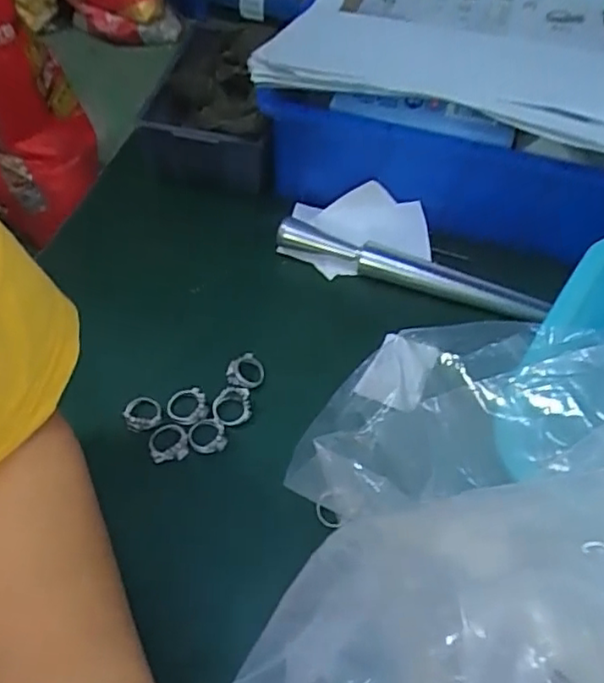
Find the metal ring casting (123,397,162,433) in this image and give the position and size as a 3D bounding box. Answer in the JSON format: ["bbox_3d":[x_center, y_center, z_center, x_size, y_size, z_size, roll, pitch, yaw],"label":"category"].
[{"bbox_3d":[-0.094,0.042,0.369,0.021,0.006,0.020,-14,56,-14],"label":"metal ring casting"}]

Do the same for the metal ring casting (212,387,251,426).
[{"bbox_3d":[-0.042,0.039,0.375,0.022,0.008,0.023,2,53,-2],"label":"metal ring casting"}]

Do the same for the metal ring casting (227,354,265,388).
[{"bbox_3d":[-0.035,0.018,0.387,0.023,0.011,0.020,-2,54,-5],"label":"metal ring casting"}]

